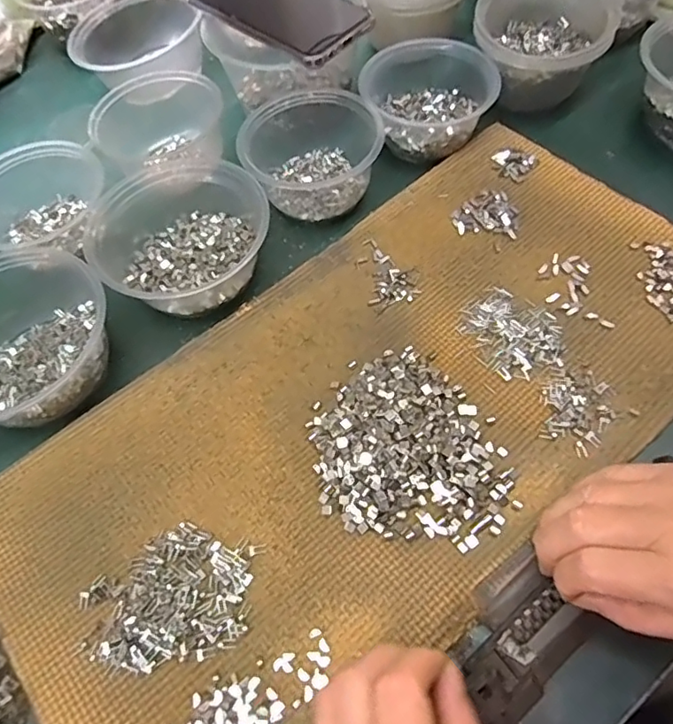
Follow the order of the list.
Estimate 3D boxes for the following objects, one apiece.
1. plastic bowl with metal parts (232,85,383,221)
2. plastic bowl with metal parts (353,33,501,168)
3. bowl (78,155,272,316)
[{"bbox_3d":[-0.021,-0.190,0.470,0.115,0.053,0.134,-4,62,1],"label":"plastic bowl with metal parts"},{"bbox_3d":[0.074,-0.233,0.485,0.103,0.052,0.108,-1,63,3],"label":"plastic bowl with metal parts"},{"bbox_3d":[-0.125,-0.100,0.432,0.128,0.050,0.129,-1,63,3],"label":"bowl"}]

